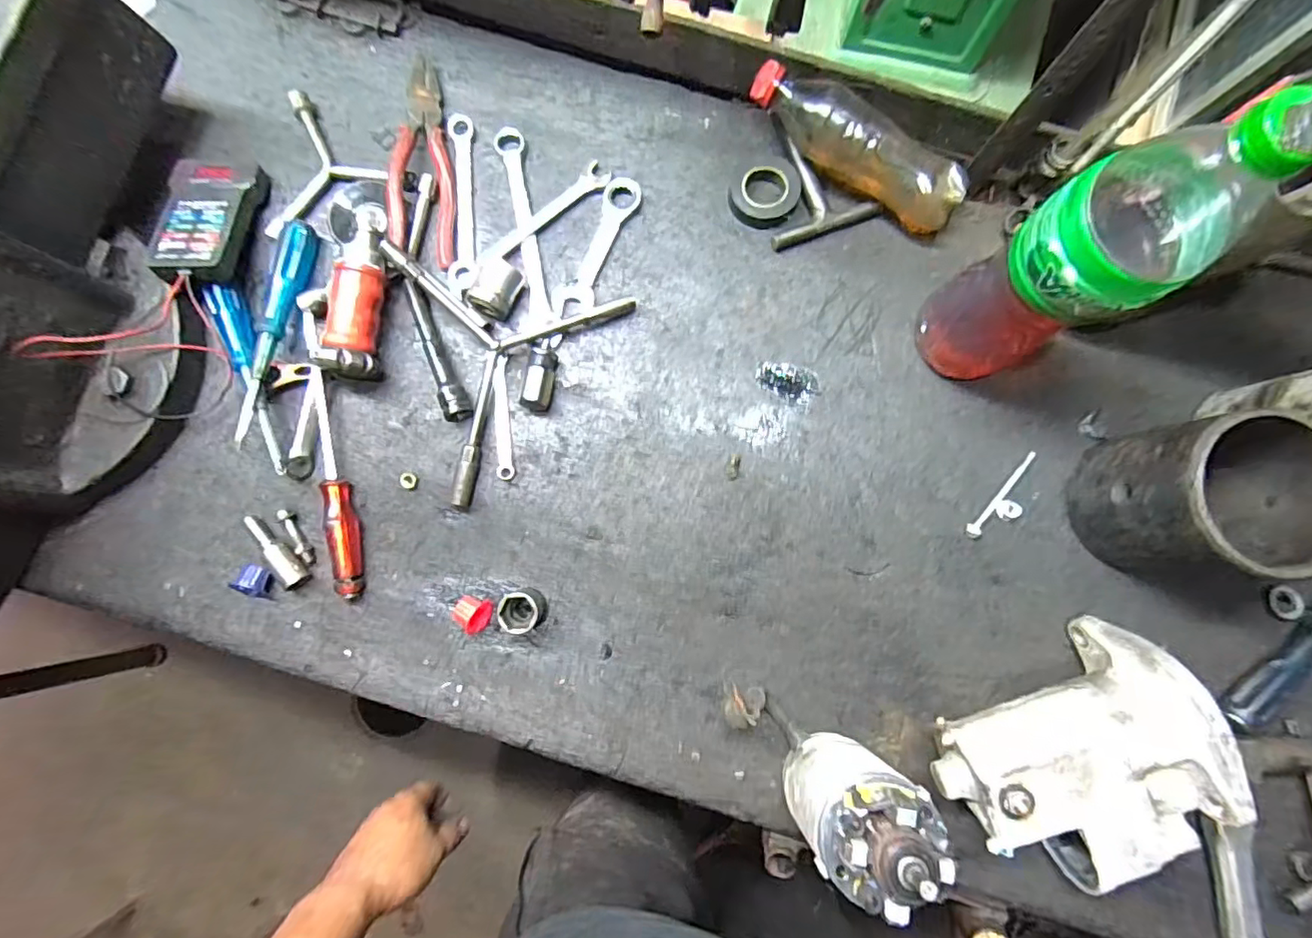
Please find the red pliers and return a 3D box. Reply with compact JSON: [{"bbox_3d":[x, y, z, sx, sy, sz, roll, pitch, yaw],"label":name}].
[{"bbox_3d":[-0.203,-0.269,0.498,0.048,0.036,0.196,-3,84,0],"label":"red pliers"}]

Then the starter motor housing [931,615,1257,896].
[{"bbox_3d":[0.291,0.214,0.404,0.162,0.106,0.143,-27,85,-4],"label":"starter motor housing"}]

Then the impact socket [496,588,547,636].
[{"bbox_3d":[-0.106,0.113,0.462,0.030,0.039,0.032,-8,84,0],"label":"impact socket"}]

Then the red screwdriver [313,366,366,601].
[{"bbox_3d":[-0.264,0.013,0.475,0.018,0.026,0.184,-11,84,-1],"label":"red screwdriver"}]

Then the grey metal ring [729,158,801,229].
[{"bbox_3d":[0.092,-0.236,0.493,0.057,0.016,0.054,0,84,0],"label":"grey metal ring"}]

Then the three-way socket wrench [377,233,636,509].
[{"bbox_3d":[-0.154,-0.107,0.470,0.173,0.043,0.224,37,85,4],"label":"three-way socket wrench"}]

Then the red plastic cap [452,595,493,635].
[{"bbox_3d":[-0.151,0.117,0.470,0.029,0.023,0.028,28,85,3],"label":"red plastic cap"}]

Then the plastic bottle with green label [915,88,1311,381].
[{"bbox_3d":[0.253,-0.117,0.357,0.083,0.273,0.070,-13,84,-2],"label":"plastic bottle with green label"}]

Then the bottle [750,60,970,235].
[{"bbox_3d":[0.163,-0.261,0.479,0.185,0.058,0.048,35,85,4],"label":"bottle"}]

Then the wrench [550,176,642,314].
[{"bbox_3d":[-0.051,-0.190,0.496,0.034,0.010,0.130,23,84,3],"label":"wrench"}]

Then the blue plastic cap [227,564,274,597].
[{"bbox_3d":[-0.324,0.090,0.465,0.024,0.018,0.025,0,84,0],"label":"blue plastic cap"}]

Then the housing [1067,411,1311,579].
[{"bbox_3d":[0.395,0.020,0.420,0.117,0.113,0.110,1,84,1],"label":"housing"}]

